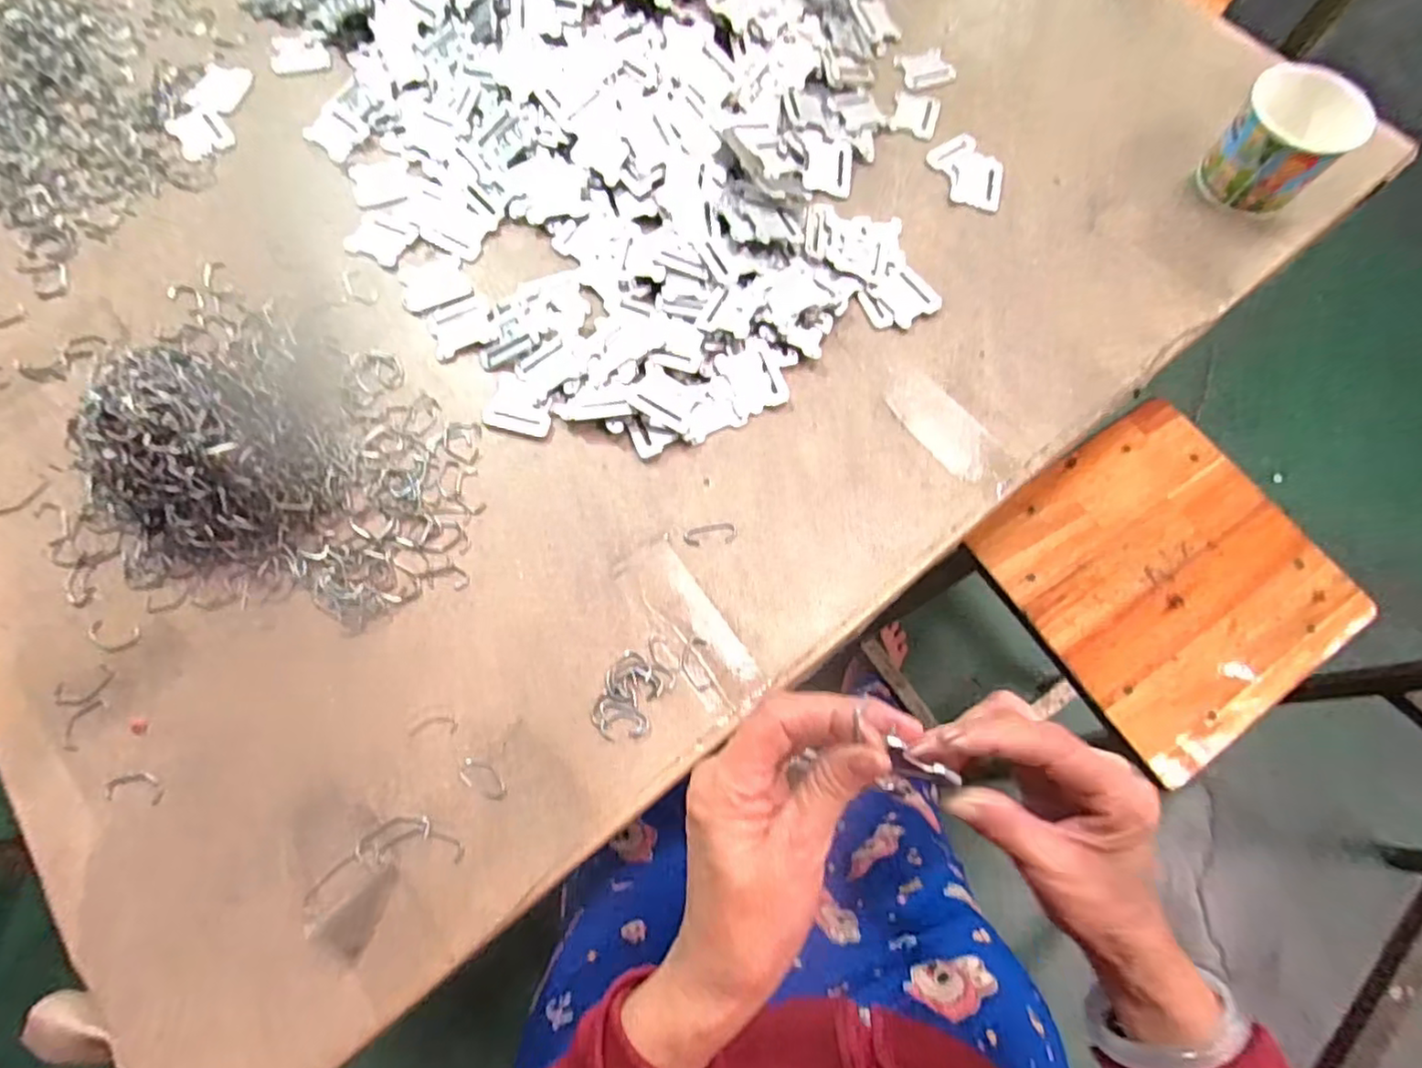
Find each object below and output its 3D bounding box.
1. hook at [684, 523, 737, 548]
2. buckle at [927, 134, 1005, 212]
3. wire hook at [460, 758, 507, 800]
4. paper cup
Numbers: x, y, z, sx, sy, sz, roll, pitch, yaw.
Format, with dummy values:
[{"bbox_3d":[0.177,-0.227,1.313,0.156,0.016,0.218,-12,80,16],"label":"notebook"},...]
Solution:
[{"bbox_3d":[-0.001,0.000,0.470,0.039,0.004,0.016,-6,70,-2],"label":"hook"},{"bbox_3d":[0.232,-0.325,0.575,0.053,0.008,0.086,-19,71,-7],"label":"buckle"},{"bbox_3d":[-0.144,0.156,0.407,0.034,0.004,0.016,29,72,10],"label":"wire hook"},{"bbox_3d":[0.482,-0.329,0.544,0.090,0.091,0.085,38,74,13],"label":"paper cup"}]

